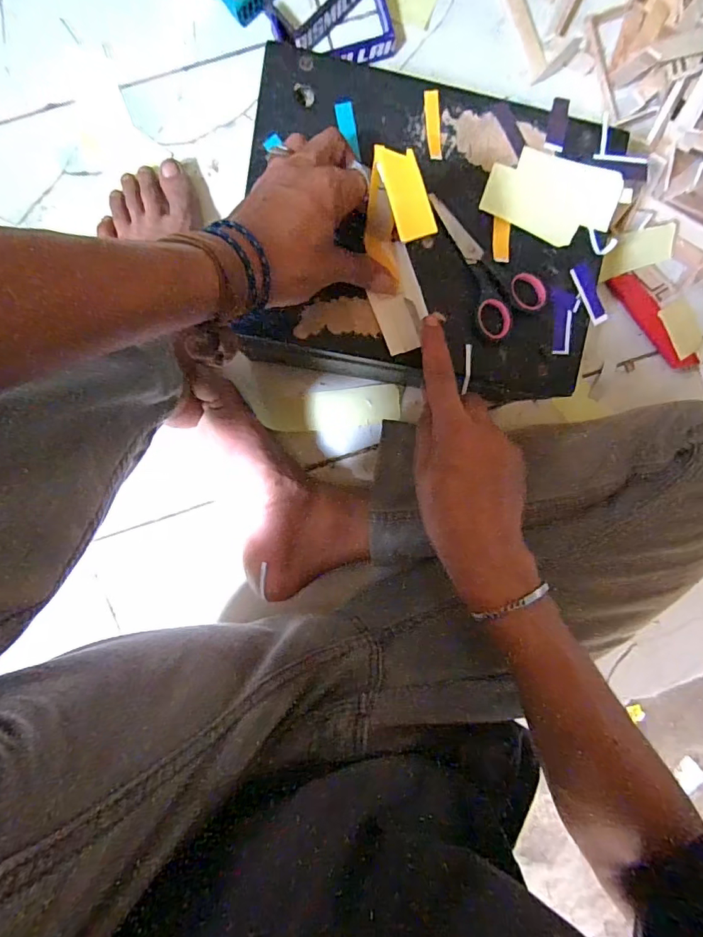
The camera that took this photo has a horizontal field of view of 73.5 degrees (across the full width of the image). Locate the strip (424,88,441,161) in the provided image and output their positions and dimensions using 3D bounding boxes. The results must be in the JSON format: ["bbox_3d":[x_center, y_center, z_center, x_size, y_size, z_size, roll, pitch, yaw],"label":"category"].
[{"bbox_3d":[0.059,-0.250,0.341,0.011,0.004,0.045,-6,97,-5],"label":"strip"}]

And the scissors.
[{"bbox_3d":[0.103,-0.158,0.353,0.054,0.009,0.112,-26,98,-2],"label":"scissors"}]

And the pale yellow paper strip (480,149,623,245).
[{"bbox_3d":[0.151,-0.206,0.355,0.098,0.008,0.059,14,95,-7],"label":"pale yellow paper strip"}]

